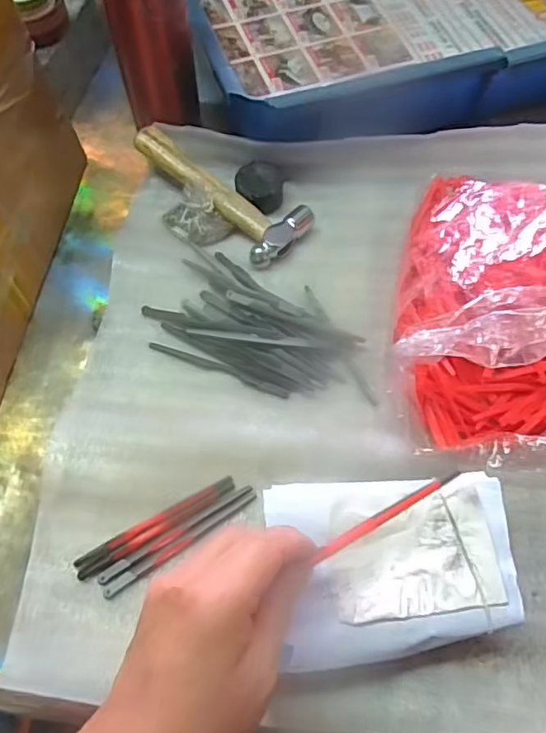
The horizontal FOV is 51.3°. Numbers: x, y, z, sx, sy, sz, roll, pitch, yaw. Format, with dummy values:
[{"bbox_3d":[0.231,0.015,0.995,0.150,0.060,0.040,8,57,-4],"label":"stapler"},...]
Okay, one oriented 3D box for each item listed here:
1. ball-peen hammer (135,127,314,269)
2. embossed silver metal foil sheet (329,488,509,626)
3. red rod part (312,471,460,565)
[{"bbox_3d":[-0.040,-0.145,0.457,0.152,0.034,0.059,41,70,17],"label":"ball-peen hammer"},{"bbox_3d":[0.075,0.098,0.299,0.086,0.012,0.059,-6,64,-4],"label":"embossed silver metal foil sheet"},{"bbox_3d":[0.052,0.068,0.261,0.073,0.005,0.005,-32,68,2],"label":"red rod part"}]

